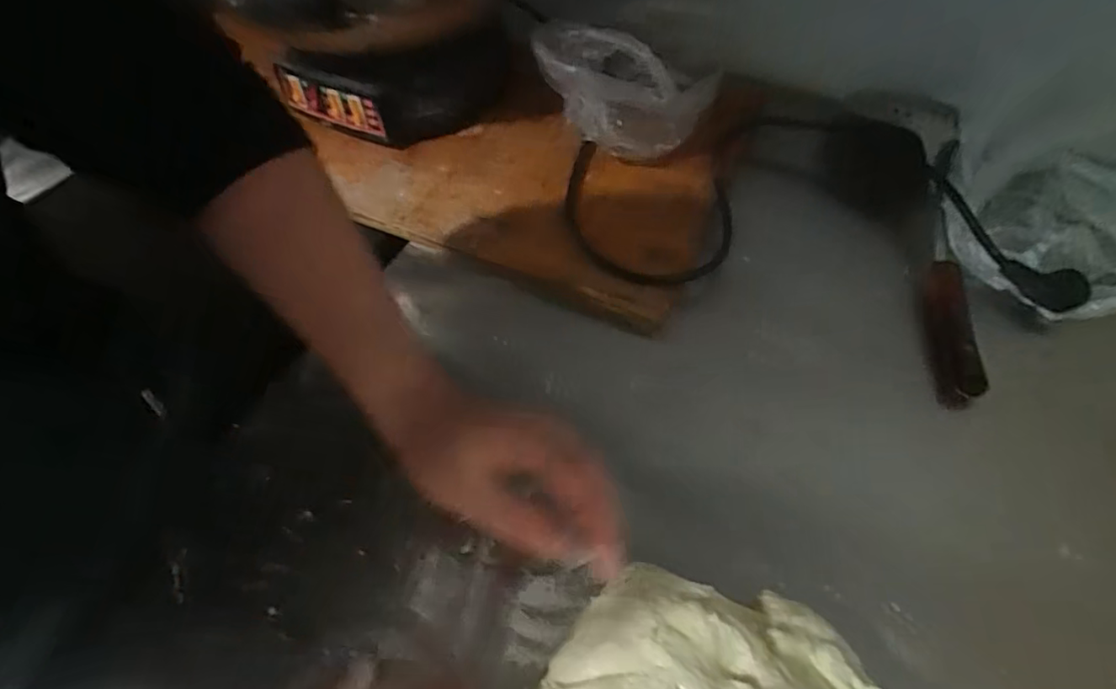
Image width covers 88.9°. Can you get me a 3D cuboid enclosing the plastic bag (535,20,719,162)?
[{"bbox_3d":[0.054,-0.218,0.520,0.158,0.136,0.050,10,58,7],"label":"plastic bag"}]

